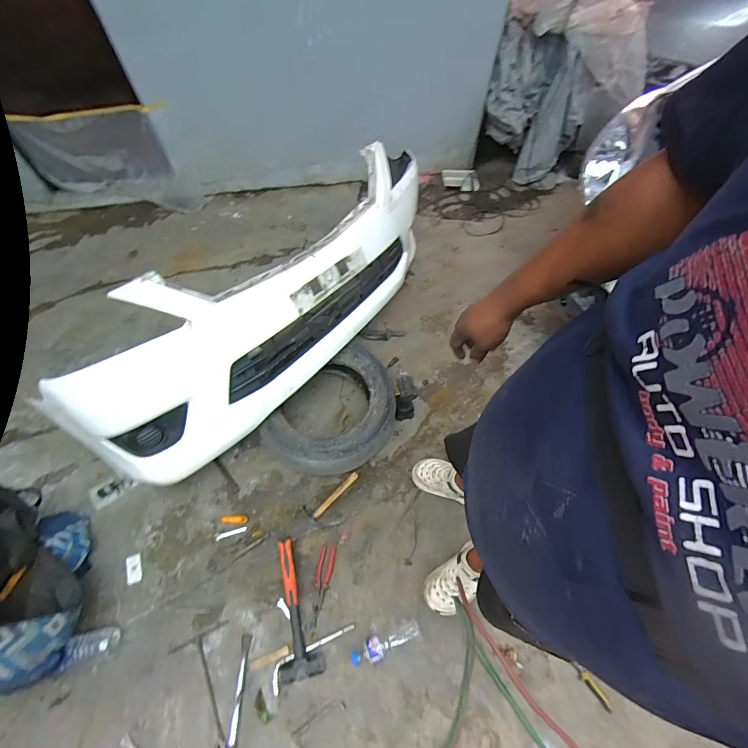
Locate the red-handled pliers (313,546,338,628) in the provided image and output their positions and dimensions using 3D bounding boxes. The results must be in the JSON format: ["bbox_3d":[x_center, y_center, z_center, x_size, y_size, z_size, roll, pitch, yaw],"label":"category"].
[{"bbox_3d":[-0.170,0.681,1.221,0.052,0.014,0.229,8,60,6],"label":"red-handled pliers"}]

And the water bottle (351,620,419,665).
[{"bbox_3d":[0.037,0.804,1.112,0.216,0.049,0.060,-17,61,-9],"label":"water bottle"}]

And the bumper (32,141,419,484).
[{"bbox_3d":[-0.336,-0.301,1.391,0.455,0.414,1.545,31,65,18],"label":"bumper"}]

